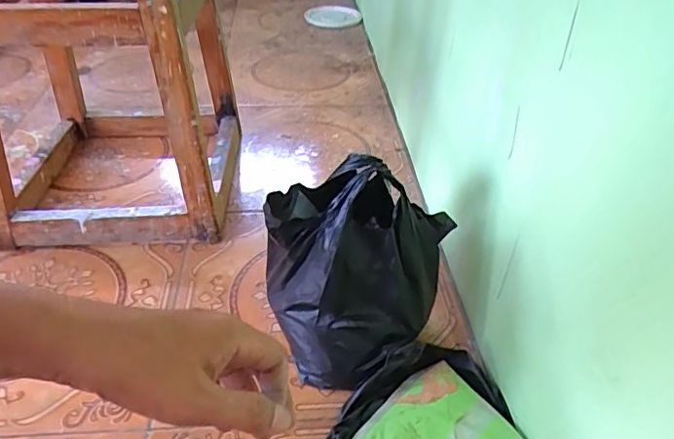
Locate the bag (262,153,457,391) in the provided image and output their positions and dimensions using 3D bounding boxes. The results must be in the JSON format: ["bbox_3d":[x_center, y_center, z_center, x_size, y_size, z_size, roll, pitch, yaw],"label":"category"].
[{"bbox_3d":[0.031,0.048,0.664,0.203,0.242,0.165,-24,45,-31],"label":"bag"}]

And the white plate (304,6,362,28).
[{"bbox_3d":[-0.008,-0.639,1.733,0.184,0.027,0.142,-1,48,-17],"label":"white plate"}]

